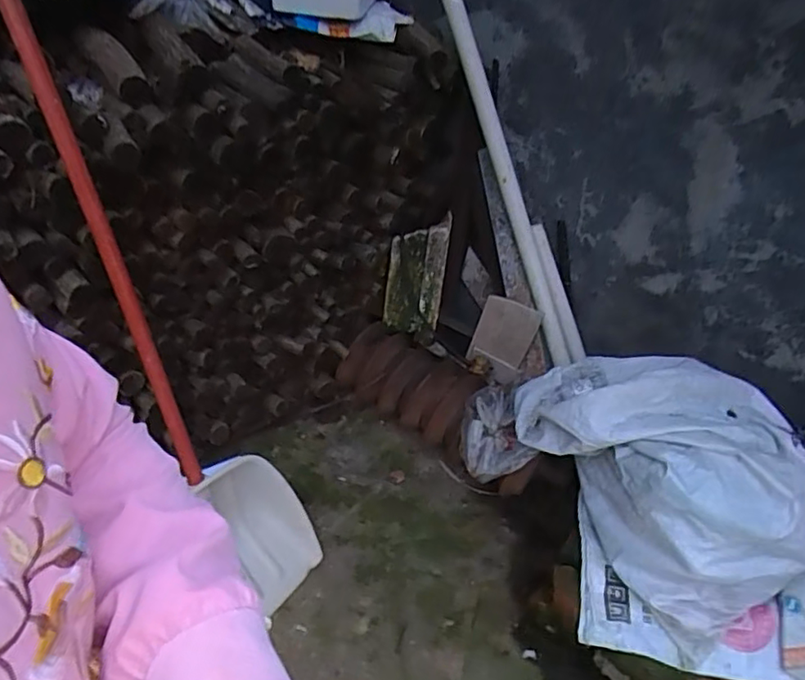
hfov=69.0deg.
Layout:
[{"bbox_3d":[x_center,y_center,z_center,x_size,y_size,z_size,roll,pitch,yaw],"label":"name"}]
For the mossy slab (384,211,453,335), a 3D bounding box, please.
[{"bbox_3d":[0.039,-0.186,1.850,0.172,0.373,0.103,5,35,-3],"label":"mossy slab"}]

